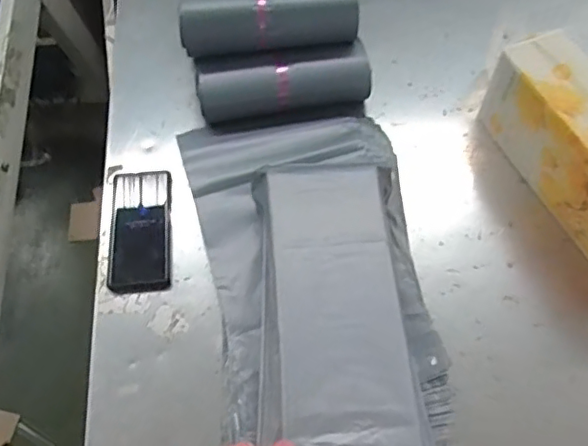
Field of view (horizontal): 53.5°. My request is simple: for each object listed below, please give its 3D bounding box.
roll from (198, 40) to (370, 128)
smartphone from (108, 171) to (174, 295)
[{"bbox_3d":[-0.013,-0.193,0.802,0.236,0.072,0.068,-8,62,-4],"label":"roll"},{"bbox_3d":[-0.194,0.009,0.740,0.076,0.009,0.166,-4,62,-2],"label":"smartphone"}]

